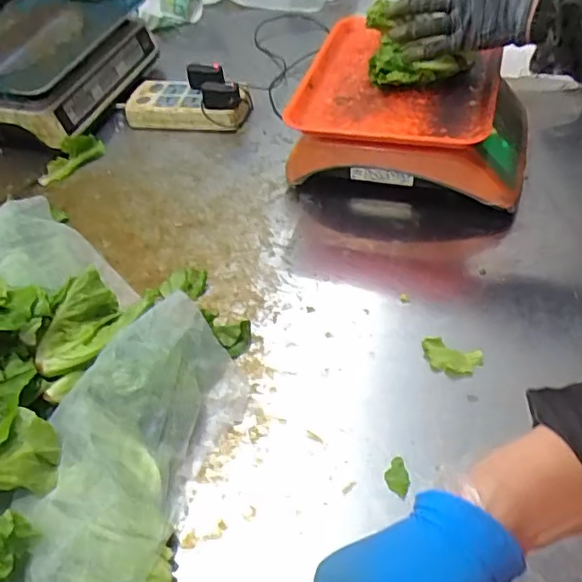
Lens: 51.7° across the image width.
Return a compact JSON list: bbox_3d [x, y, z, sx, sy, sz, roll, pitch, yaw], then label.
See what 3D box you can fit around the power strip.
[{"bbox_3d":[-0.153,-0.286,0.930,0.197,0.046,0.098,9,49,14],"label":"power strip"}]

